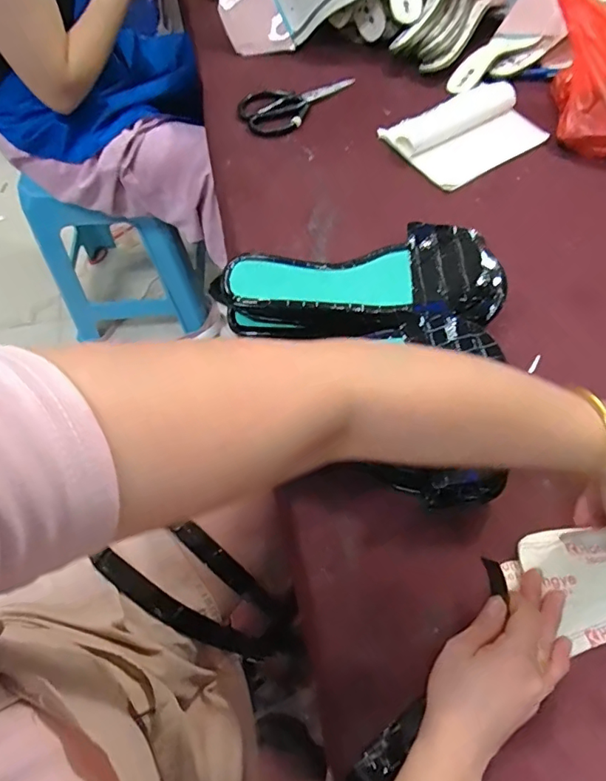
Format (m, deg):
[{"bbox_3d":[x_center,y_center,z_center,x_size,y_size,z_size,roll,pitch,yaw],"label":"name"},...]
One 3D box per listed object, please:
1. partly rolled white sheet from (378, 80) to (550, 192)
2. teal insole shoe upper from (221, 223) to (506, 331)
[{"bbox_3d":[0.241,-0.381,0.737,0.204,0.026,0.144,-29,64,-12],"label":"partly rolled white sheet"},{"bbox_3d":[0.058,-0.111,0.480,0.249,0.036,0.110,1,60,2],"label":"teal insole shoe upper"}]

